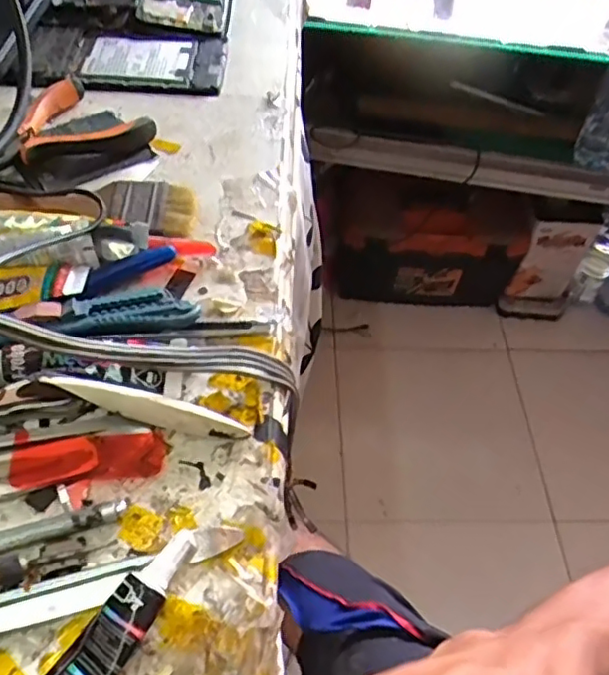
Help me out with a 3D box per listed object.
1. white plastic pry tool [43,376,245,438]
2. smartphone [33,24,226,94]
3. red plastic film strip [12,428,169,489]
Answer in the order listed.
[{"bbox_3d":[-0.074,0.033,0.291,0.093,0.014,0.006,14,12,-4],"label":"white plastic pry tool"},{"bbox_3d":[-0.140,-0.224,0.492,0.146,0.004,0.083,1,53,-5],"label":"smartphone"},{"bbox_3d":[-0.099,0.055,0.284,0.066,0.004,0.026,-1,53,-6],"label":"red plastic film strip"}]

